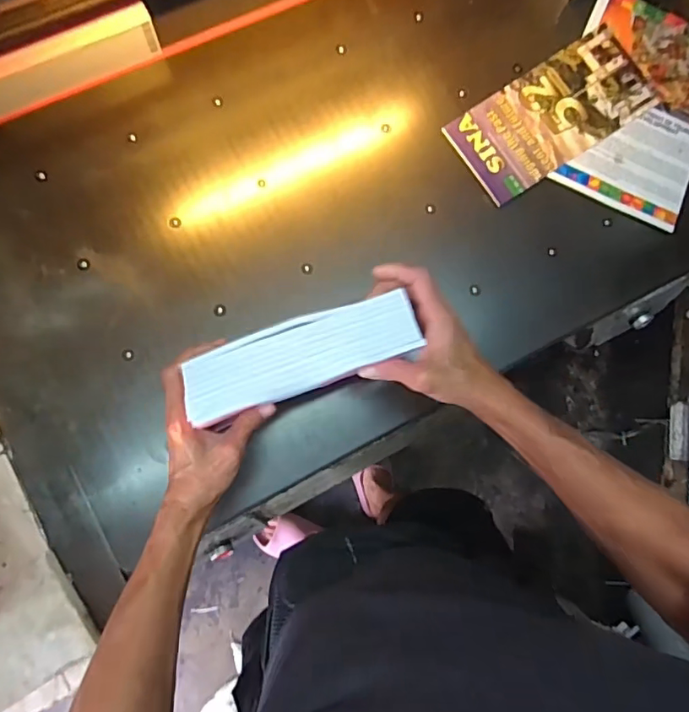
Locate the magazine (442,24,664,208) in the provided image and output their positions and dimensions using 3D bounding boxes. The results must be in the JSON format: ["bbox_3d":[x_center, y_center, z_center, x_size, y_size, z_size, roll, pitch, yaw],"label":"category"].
[{"bbox_3d":[0.273,-0.317,0.667,0.278,0.007,0.131,-34,86,-8],"label":"magazine"}]

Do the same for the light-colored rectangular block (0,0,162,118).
[{"bbox_3d":[-0.319,-0.339,0.593,0.208,0.059,0.026,-27,85,-7],"label":"light-colored rectangular block"}]

